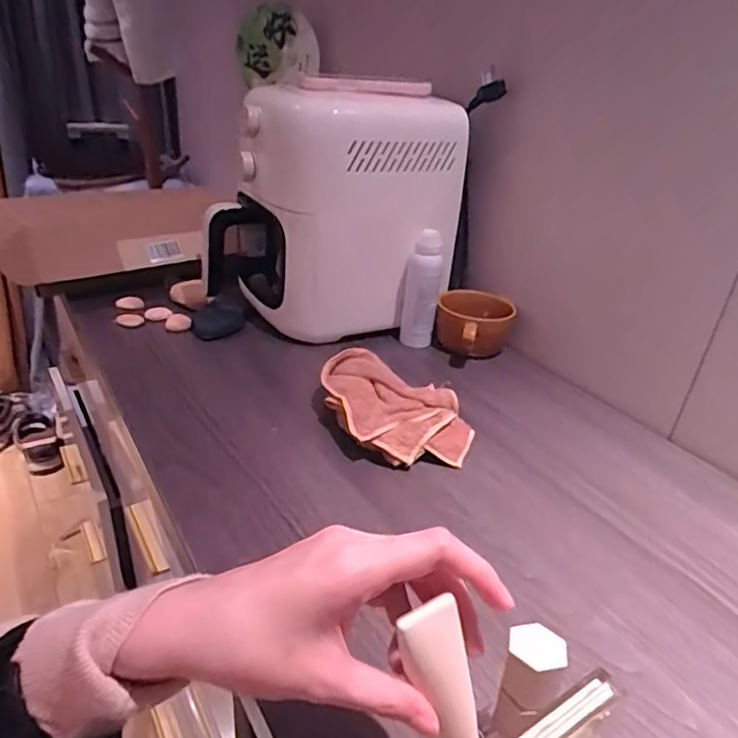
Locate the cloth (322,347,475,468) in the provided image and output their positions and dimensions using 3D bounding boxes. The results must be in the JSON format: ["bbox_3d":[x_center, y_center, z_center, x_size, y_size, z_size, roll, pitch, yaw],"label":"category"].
[{"bbox_3d":[0.025,0.039,0.591,0.141,0.046,0.155,-1,30,-11],"label":"cloth"}]

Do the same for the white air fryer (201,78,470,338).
[{"bbox_3d":[-0.053,-0.206,0.757,0.317,0.307,0.201,-5,30,-20],"label":"white air fryer"}]

